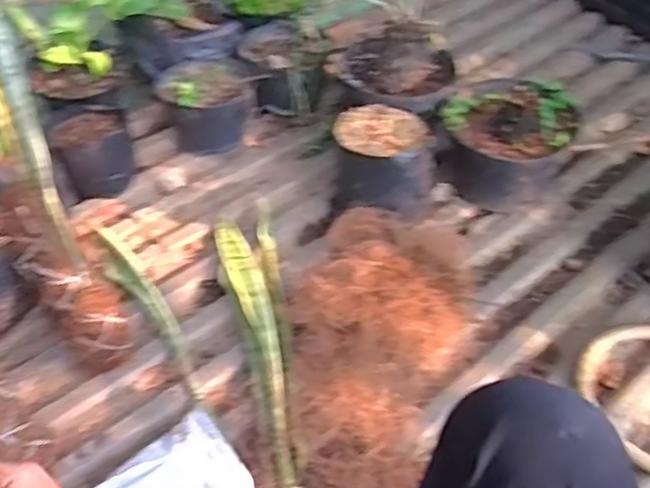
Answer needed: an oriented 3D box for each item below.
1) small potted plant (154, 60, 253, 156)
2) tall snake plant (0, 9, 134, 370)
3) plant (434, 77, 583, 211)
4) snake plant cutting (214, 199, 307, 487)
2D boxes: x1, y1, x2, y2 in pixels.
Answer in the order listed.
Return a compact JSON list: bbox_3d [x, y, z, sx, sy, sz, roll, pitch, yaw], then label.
[{"bbox_3d":[-0.219,-0.265,1.266,0.161,0.128,0.175,-7,49,-13],"label":"small potted plant"},{"bbox_3d":[-0.388,-0.166,0.889,0.107,0.704,0.235,-17,11,-18],"label":"tall snake plant"},{"bbox_3d":[0.311,-0.182,1.208,0.214,0.185,0.222,22,49,13],"label":"plant"},{"bbox_3d":[-0.095,0.130,0.993,0.088,0.049,0.498,-4,48,-11],"label":"snake plant cutting"}]

